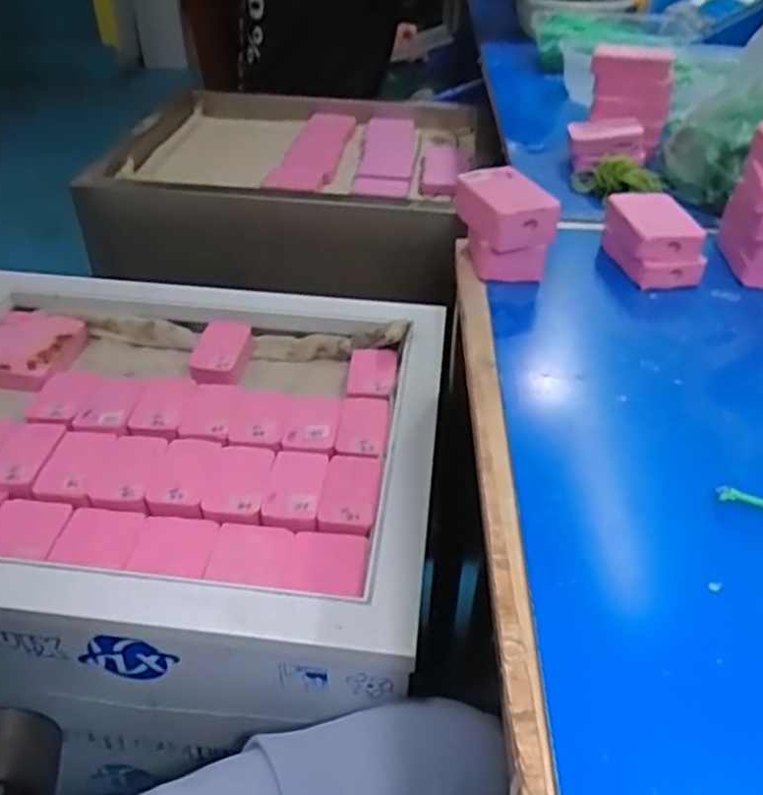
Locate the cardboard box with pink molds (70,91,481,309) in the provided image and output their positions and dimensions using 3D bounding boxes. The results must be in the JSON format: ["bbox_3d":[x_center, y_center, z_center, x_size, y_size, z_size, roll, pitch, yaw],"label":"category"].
[{"bbox_3d":[-0.114,-0.300,1.007,0.492,0.147,0.416,6,40,7],"label":"cardboard box with pink molds"}]

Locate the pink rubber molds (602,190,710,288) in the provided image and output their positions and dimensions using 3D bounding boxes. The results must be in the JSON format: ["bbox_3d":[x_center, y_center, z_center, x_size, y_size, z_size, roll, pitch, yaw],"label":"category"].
[{"bbox_3d":[0.190,-0.113,0.495,0.052,0.045,0.073,-6,40,-8],"label":"pink rubber molds"}]

